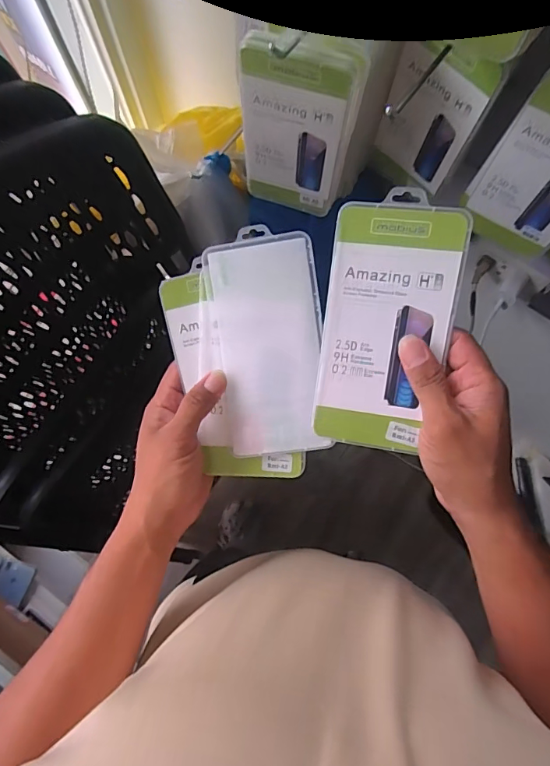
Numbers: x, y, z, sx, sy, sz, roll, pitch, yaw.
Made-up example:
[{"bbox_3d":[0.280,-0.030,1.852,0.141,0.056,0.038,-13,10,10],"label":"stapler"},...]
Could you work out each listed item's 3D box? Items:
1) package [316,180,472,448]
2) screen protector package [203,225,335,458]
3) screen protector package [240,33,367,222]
[{"bbox_3d":[0.081,-0.040,0.326,0.088,0.004,0.178,8,103,11],"label":"package"},{"bbox_3d":[-0.005,-0.033,0.370,0.088,0.008,0.180,-7,92,8],"label":"screen protector package"},{"bbox_3d":[0.018,-0.212,0.391,0.092,0.168,0.016,11,76,2],"label":"screen protector package"}]

